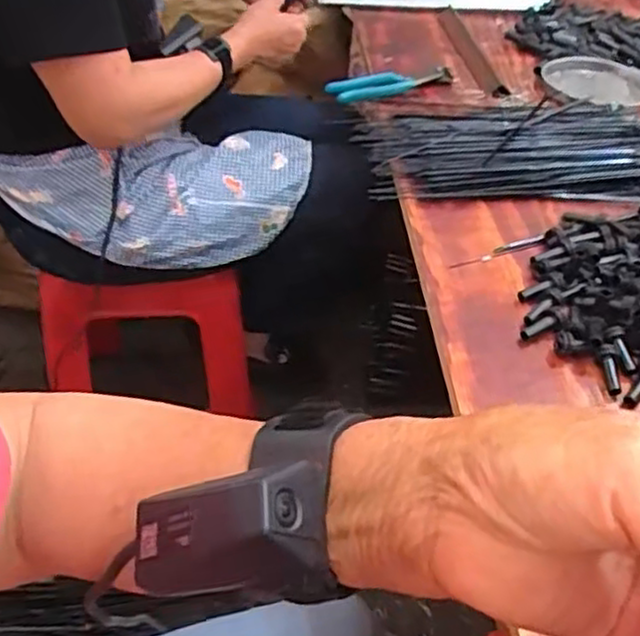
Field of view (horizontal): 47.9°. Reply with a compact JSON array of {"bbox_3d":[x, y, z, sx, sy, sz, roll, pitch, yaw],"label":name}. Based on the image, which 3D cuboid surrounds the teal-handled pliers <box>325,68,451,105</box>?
[{"bbox_3d":[0.088,-0.285,0.878,0.165,0.024,0.031,-12,45,-17],"label":"teal-handled pliers"}]

